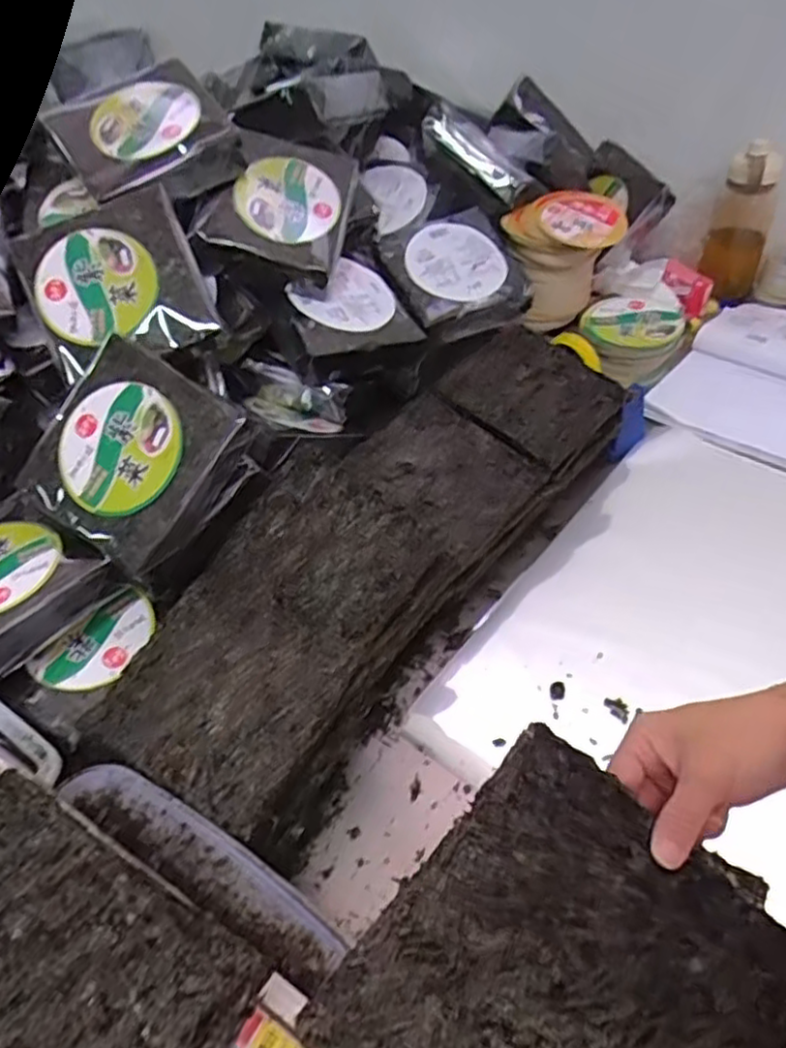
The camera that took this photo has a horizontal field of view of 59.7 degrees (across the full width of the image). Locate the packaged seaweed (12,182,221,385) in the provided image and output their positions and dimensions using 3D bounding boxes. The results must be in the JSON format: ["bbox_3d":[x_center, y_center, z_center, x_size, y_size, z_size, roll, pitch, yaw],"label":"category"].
[{"bbox_3d":[-0.325,-0.282,0.799,0.188,0.024,0.190,-22,85,-3],"label":"packaged seaweed"}]

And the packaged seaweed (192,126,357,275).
[{"bbox_3d":[-0.150,-0.438,0.922,0.175,0.035,0.207,15,66,-12],"label":"packaged seaweed"}]

